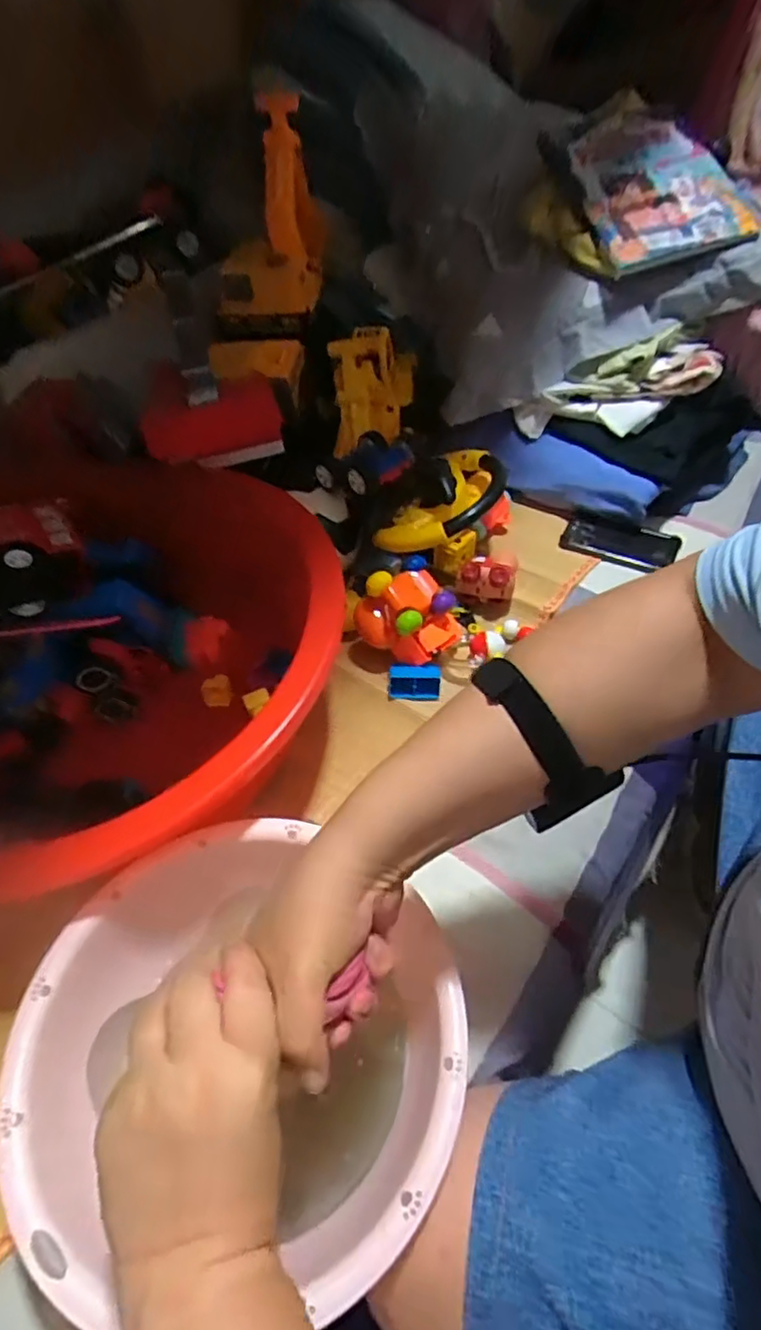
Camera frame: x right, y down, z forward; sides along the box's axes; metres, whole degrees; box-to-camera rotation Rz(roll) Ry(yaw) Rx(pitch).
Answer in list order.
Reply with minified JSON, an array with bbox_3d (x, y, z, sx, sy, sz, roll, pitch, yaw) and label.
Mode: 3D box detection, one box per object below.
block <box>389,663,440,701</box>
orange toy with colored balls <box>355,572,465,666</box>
[{"bbox_3d":[0.039,0.019,0.704,0.058,0.023,0.035,3,53,7],"label":"block"},{"bbox_3d":[0.034,-0.056,0.713,0.094,0.093,0.100,34,62,27],"label":"orange toy with colored balls"}]

